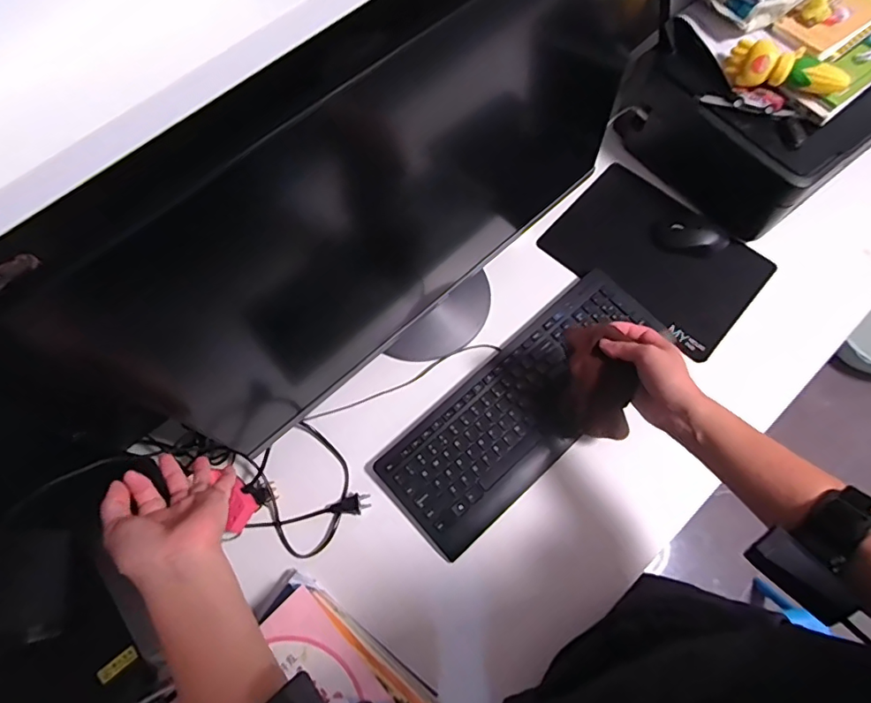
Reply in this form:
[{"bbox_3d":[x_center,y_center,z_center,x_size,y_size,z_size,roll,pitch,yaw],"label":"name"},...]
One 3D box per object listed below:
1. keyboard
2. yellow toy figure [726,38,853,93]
[{"bbox_3d":[0.124,0.061,0.653,0.416,0.018,0.153,-40,72,-12],"label":"keyboard"},{"bbox_3d":[0.436,-0.351,0.619,0.137,0.041,0.048,18,71,8],"label":"yellow toy figure"}]

